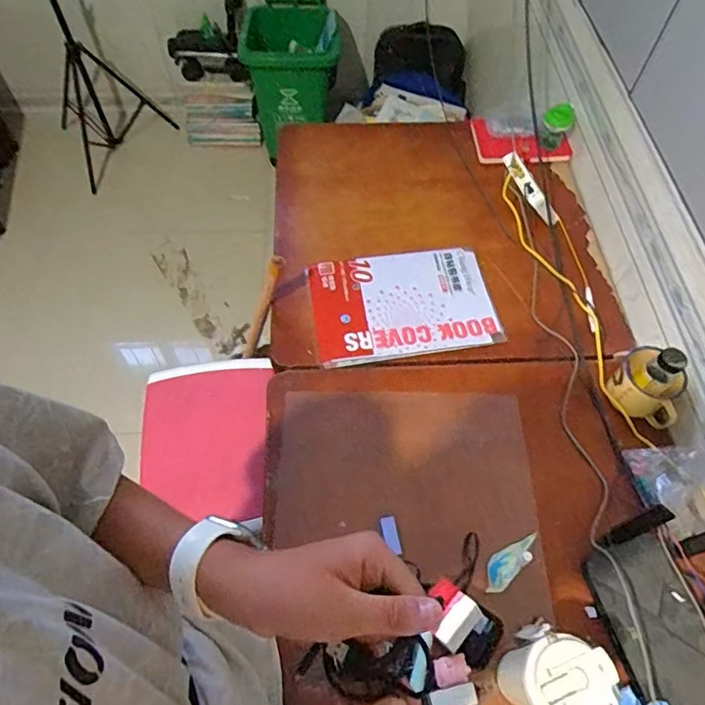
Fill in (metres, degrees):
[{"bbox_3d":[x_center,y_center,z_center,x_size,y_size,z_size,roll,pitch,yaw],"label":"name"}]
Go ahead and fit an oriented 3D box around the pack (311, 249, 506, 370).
[{"bbox_3d":[0.094,-0.098,1.021,0.332,0.013,0.238,-9,60,-7],"label":"pack"}]

